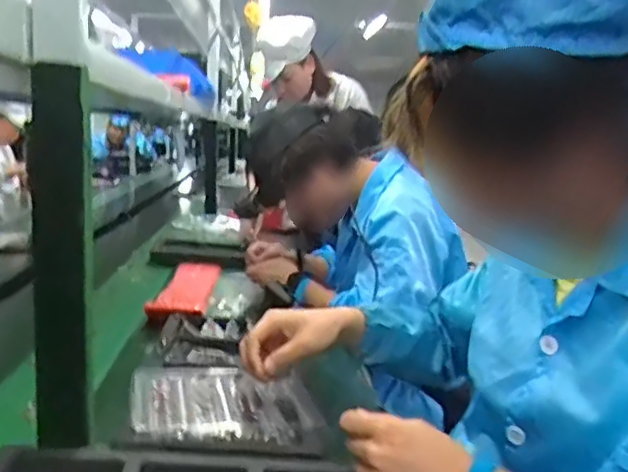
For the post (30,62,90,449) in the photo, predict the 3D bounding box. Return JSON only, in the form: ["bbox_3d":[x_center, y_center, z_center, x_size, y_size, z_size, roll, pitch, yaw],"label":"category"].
[{"bbox_3d":[-0.239,0.025,0.603,0.049,0.353,0.029,-1,11,-23],"label":"post"}]

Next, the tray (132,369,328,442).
[{"bbox_3d":[-0.114,0.204,0.794,0.219,0.024,0.177,2,10,-9],"label":"tray"}]

